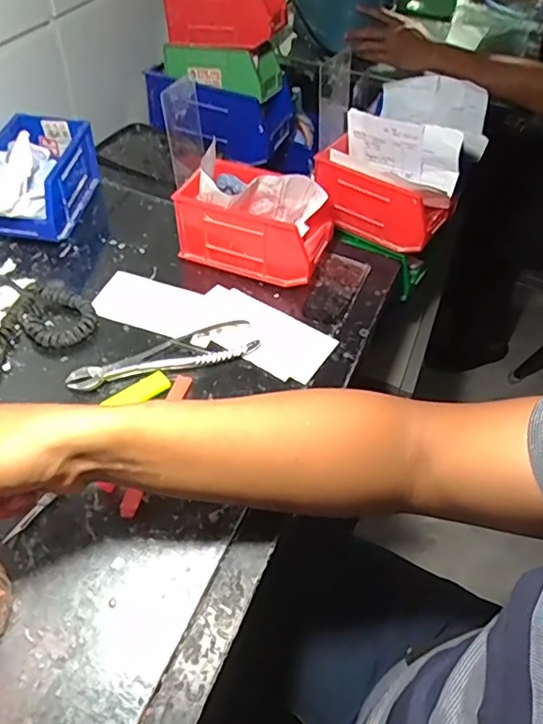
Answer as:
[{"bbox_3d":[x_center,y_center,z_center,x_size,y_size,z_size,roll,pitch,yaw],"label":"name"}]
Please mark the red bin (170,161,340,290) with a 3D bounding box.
[{"bbox_3d":[-0.016,-0.173,0.657,0.169,0.116,0.106,22,51,13],"label":"red bin"}]

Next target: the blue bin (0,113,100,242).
[{"bbox_3d":[-0.301,-0.228,0.693,0.102,0.093,0.183,8,50,1],"label":"blue bin"}]

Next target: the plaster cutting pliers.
[{"bbox_3d":[-0.112,-0.009,0.575,0.196,0.014,0.048,-13,53,-16],"label":"plaster cutting pliers"}]

